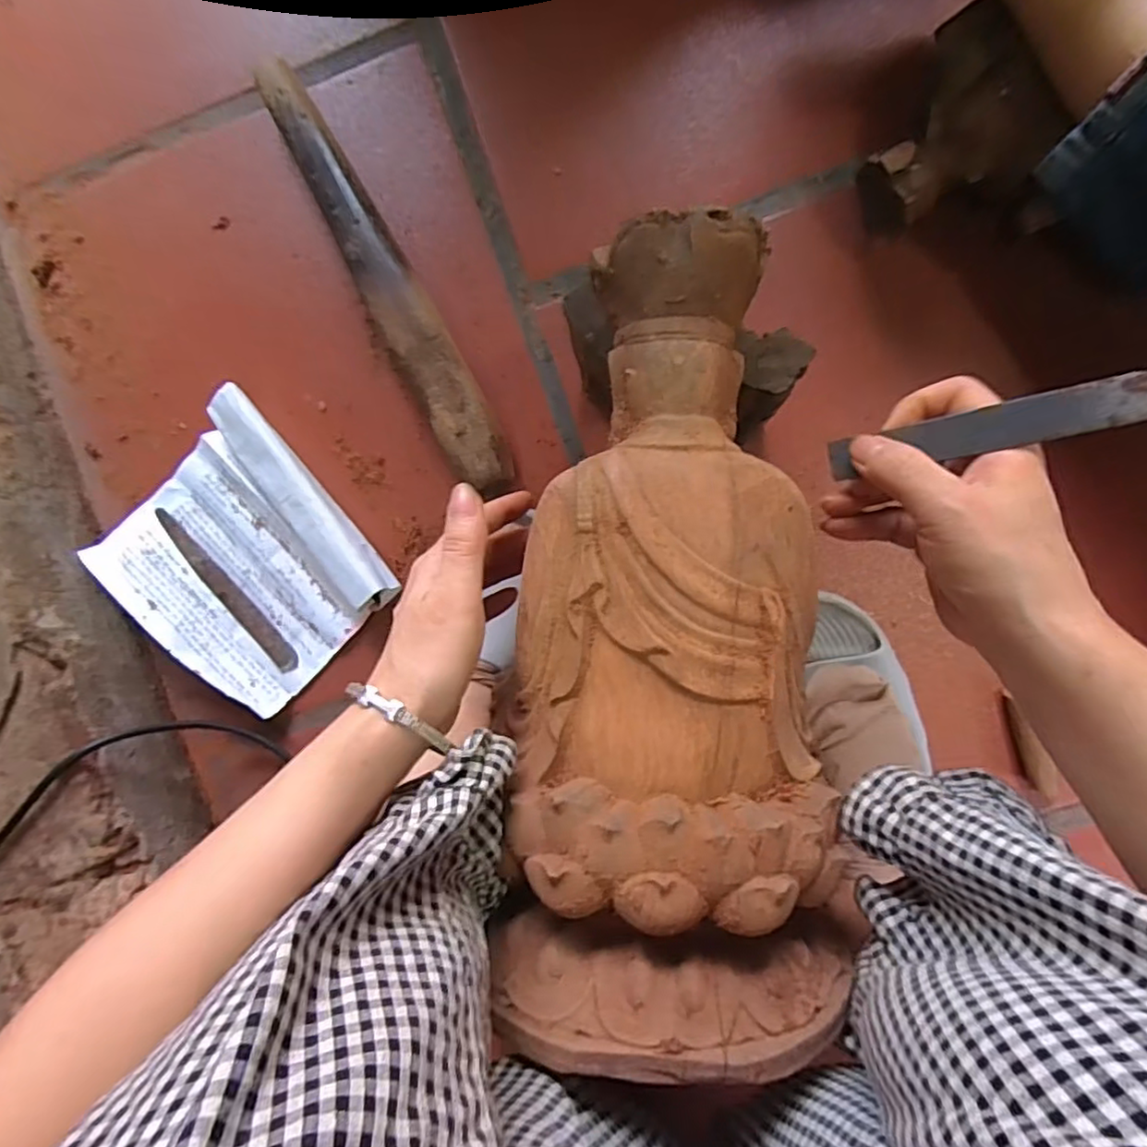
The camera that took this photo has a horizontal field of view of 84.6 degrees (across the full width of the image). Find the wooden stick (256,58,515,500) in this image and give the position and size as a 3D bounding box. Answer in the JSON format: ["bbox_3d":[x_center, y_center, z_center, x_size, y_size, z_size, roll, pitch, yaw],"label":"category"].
[{"bbox_3d":[-0.153,-0.233,0.508,0.050,0.048,0.392,-31,85,5],"label":"wooden stick"}]

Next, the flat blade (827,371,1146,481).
[{"bbox_3d":[0.186,-0.064,0.267,0.146,0.008,0.020,-7,86,38],"label":"flat blade"}]

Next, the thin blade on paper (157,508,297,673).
[{"bbox_3d":[-0.297,0.014,0.539,0.020,0.004,0.177,-44,84,3],"label":"thin blade on paper"}]

